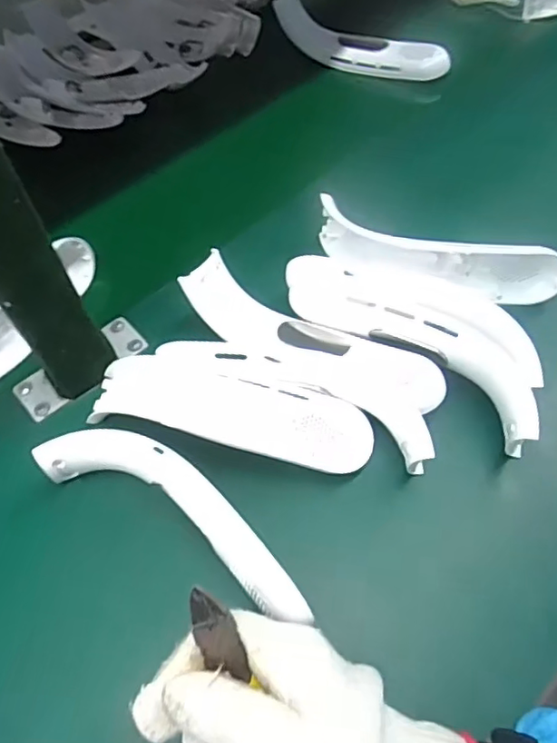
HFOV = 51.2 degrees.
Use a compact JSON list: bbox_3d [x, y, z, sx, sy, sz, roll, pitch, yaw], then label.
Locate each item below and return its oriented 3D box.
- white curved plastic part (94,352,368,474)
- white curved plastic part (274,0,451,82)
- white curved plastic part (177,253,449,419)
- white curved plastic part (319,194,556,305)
[{"bbox_3d":[-0.033,0.029,0.404,0.196,0.037,0.049,11,61,8],"label":"white curved plastic part"},{"bbox_3d":[0.090,-0.364,0.642,0.195,0.055,0.039,20,63,18],"label":"white curved plastic part"},{"bbox_3d":[0.021,-0.018,0.421,0.199,0.043,0.059,23,64,15],"label":"white curved plastic part"},{"bbox_3d":[0.123,-0.090,0.465,0.200,0.042,0.040,19,63,13],"label":"white curved plastic part"}]

